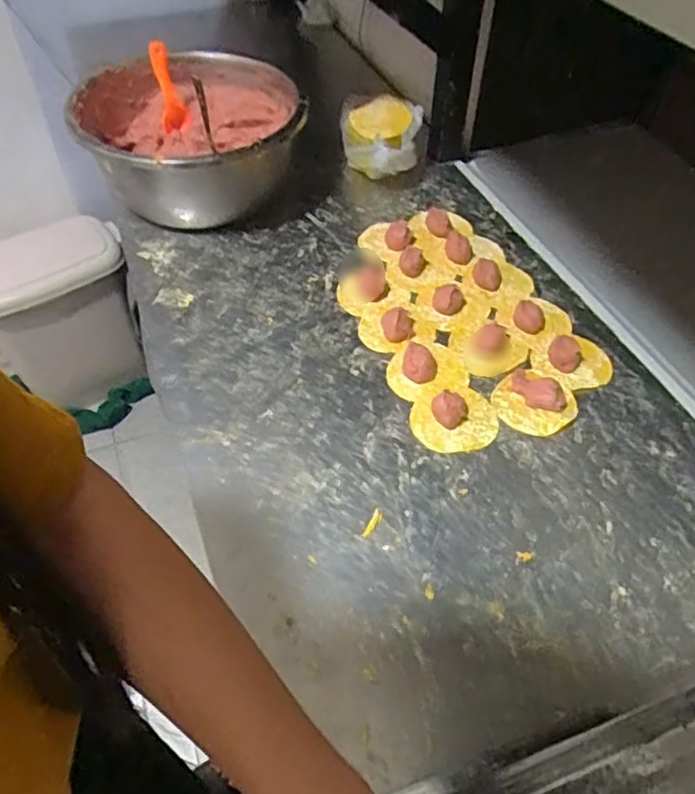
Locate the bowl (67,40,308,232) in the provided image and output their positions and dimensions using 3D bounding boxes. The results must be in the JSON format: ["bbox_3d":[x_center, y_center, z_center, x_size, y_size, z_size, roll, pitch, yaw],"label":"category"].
[{"bbox_3d":[-0.198,-0.344,0.804,0.267,0.138,0.274,0,50,0],"label":"bowl"}]

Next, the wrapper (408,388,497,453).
[{"bbox_3d":[0.105,0.020,0.594,0.082,0.019,0.069,-16,52,-13],"label":"wrapper"}]

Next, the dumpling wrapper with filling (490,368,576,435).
[{"bbox_3d":[0.186,0.004,0.610,0.070,0.010,0.074,0,50,0],"label":"dumpling wrapper with filling"}]

